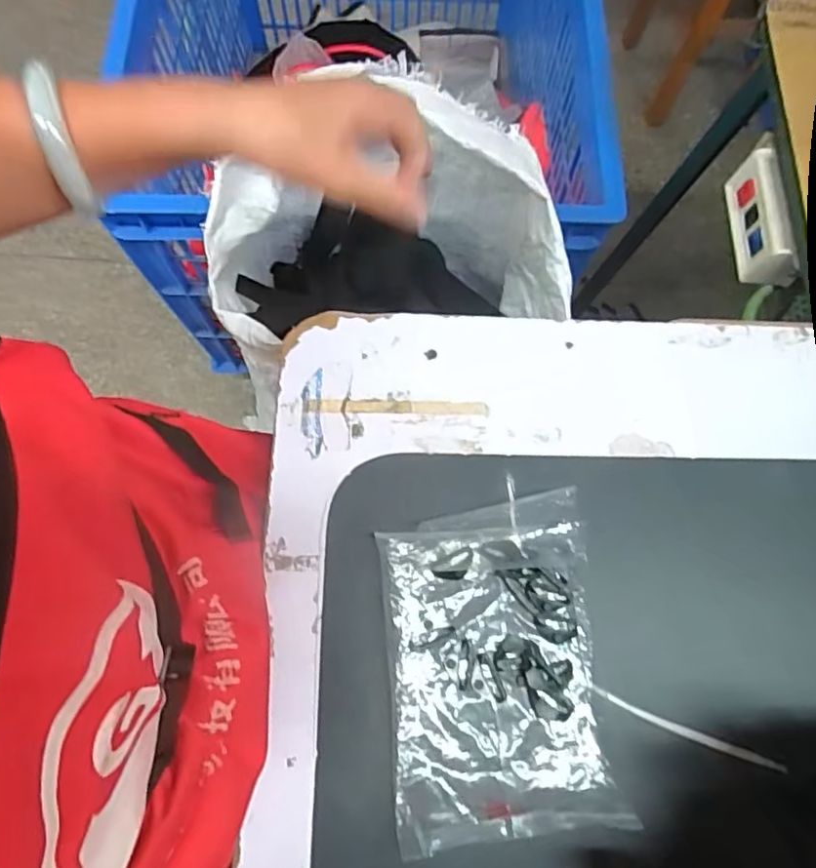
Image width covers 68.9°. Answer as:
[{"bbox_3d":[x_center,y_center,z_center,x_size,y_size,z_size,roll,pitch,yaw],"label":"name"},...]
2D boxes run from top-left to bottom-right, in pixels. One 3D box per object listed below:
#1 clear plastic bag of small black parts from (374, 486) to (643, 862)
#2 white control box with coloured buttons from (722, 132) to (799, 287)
[{"bbox_3d":[0.056,0.142,0.376,0.133,0.018,0.195,-4,72,-3],"label":"clear plastic bag of small black parts"},{"bbox_3d":[0.320,-0.196,0.535,0.040,0.050,0.124,0,72,-2],"label":"white control box with coloured buttons"}]

